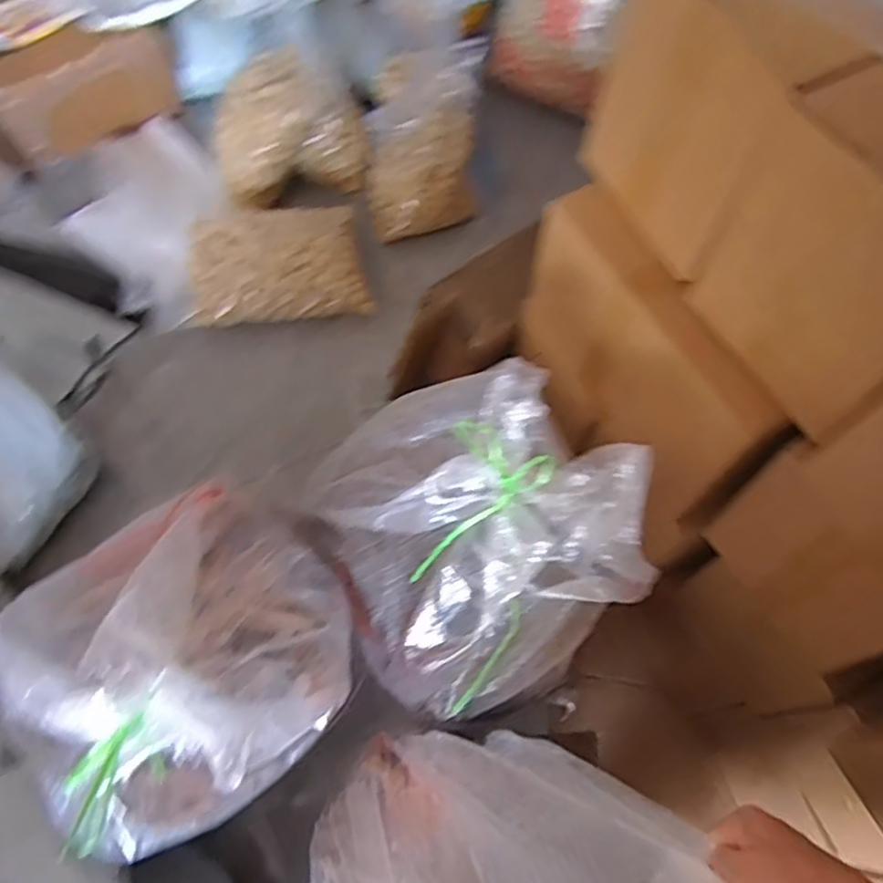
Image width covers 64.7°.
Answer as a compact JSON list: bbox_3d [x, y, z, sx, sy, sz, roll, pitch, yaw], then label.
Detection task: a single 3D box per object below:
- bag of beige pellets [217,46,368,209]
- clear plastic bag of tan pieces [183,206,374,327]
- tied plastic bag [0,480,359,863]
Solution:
[{"bbox_3d":[-0.350,-0.705,1.591,0.341,0.303,0.191,-15,66,-7],"label":"bag of beige pellets"},{"bbox_3d":[-0.352,-0.387,1.507,0.377,0.144,0.236,-6,65,-3],"label":"clear plastic bag of tan pieces"},{"bbox_3d":[-0.291,0.220,0.758,0.359,0.209,0.348,-28,69,-13],"label":"tied plastic bag"}]

